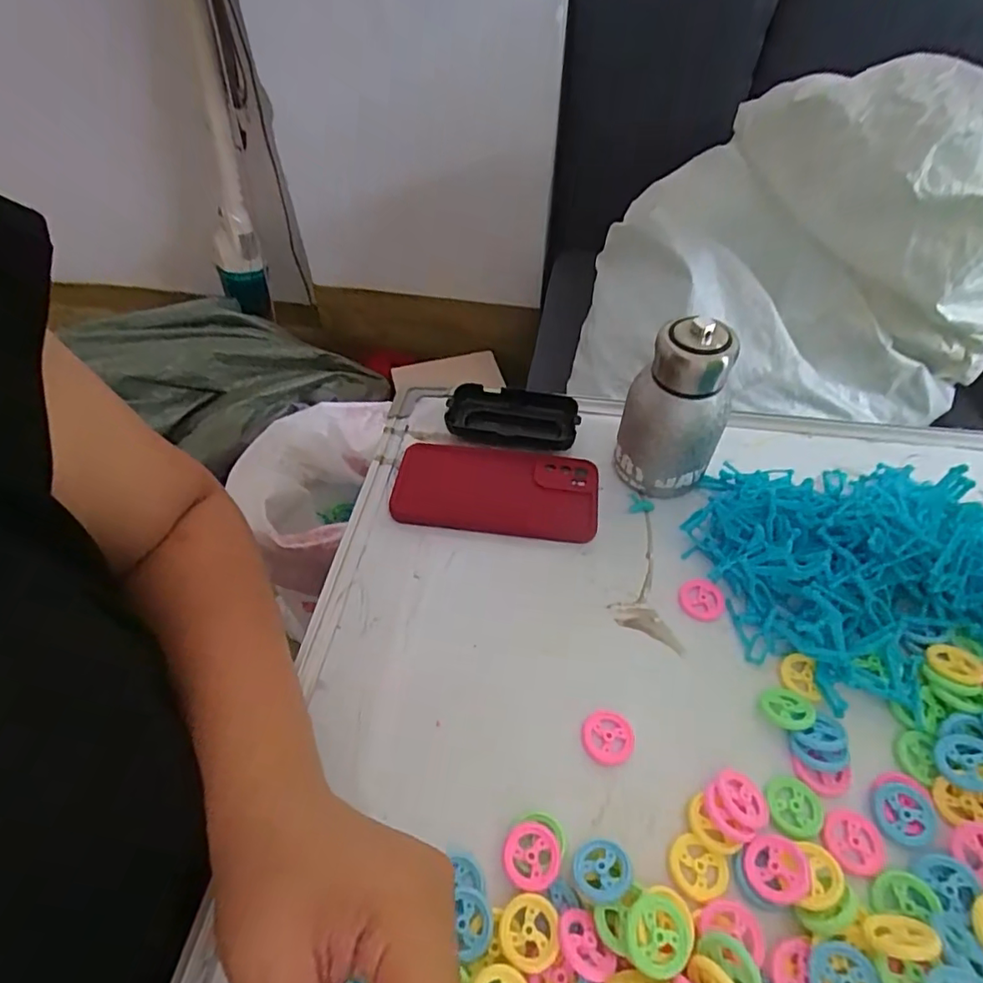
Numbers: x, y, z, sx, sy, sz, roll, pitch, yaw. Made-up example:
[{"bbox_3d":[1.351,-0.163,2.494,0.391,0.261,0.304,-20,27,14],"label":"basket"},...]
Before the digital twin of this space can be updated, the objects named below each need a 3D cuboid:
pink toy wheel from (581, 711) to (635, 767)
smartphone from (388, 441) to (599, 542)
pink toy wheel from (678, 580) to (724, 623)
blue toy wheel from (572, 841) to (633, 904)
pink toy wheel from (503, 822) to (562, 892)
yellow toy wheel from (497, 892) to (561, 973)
[{"bbox_3d":[0.069,0.147,0.332,0.029,0.006,0.029,-1,50,1],"label":"pink toy wheel"},{"bbox_3d":[0.004,-0.001,0.443,0.158,0.013,0.075,6,51,6],"label":"smartphone"},{"bbox_3d":[0.146,0.075,0.386,0.030,0.004,0.032,-1,50,1],"label":"pink toy wheel"},{"bbox_3d":[0.055,0.190,0.279,0.028,0.004,0.027,-11,41,10],"label":"blue toy wheel"},{"bbox_3d":[0.021,0.191,0.291,0.029,0.010,0.029,-1,50,1],"label":"pink toy wheel"},{"bbox_3d":[0.018,0.210,0.266,0.029,0.004,0.029,-1,50,1],"label":"yellow toy wheel"}]

